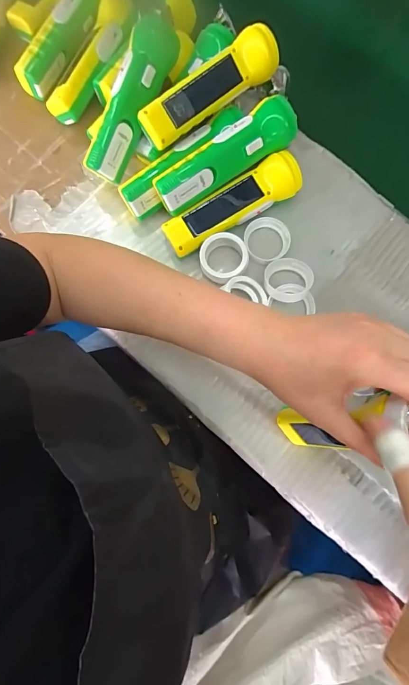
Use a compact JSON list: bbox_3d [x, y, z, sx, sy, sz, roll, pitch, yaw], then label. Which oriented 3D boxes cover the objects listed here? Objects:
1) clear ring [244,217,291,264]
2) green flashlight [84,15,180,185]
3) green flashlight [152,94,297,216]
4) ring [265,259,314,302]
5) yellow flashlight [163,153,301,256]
[{"bbox_3d":[0.072,-0.118,0.414,0.051,0.013,0.054,0,79,-1],"label":"clear ring"},{"bbox_3d":[-0.082,-0.260,0.392,0.058,0.050,0.162,29,102,5],"label":"green flashlight"},{"bbox_3d":[0.022,-0.203,0.386,0.167,0.041,0.042,-34,81,-7],"label":"green flashlight"},{"bbox_3d":[0.094,-0.070,0.408,0.052,0.015,0.051,0,79,-1],"label":"ring"},{"bbox_3d":[0.031,-0.153,0.407,0.160,0.041,0.044,-29,81,-6],"label":"yellow flashlight"}]

